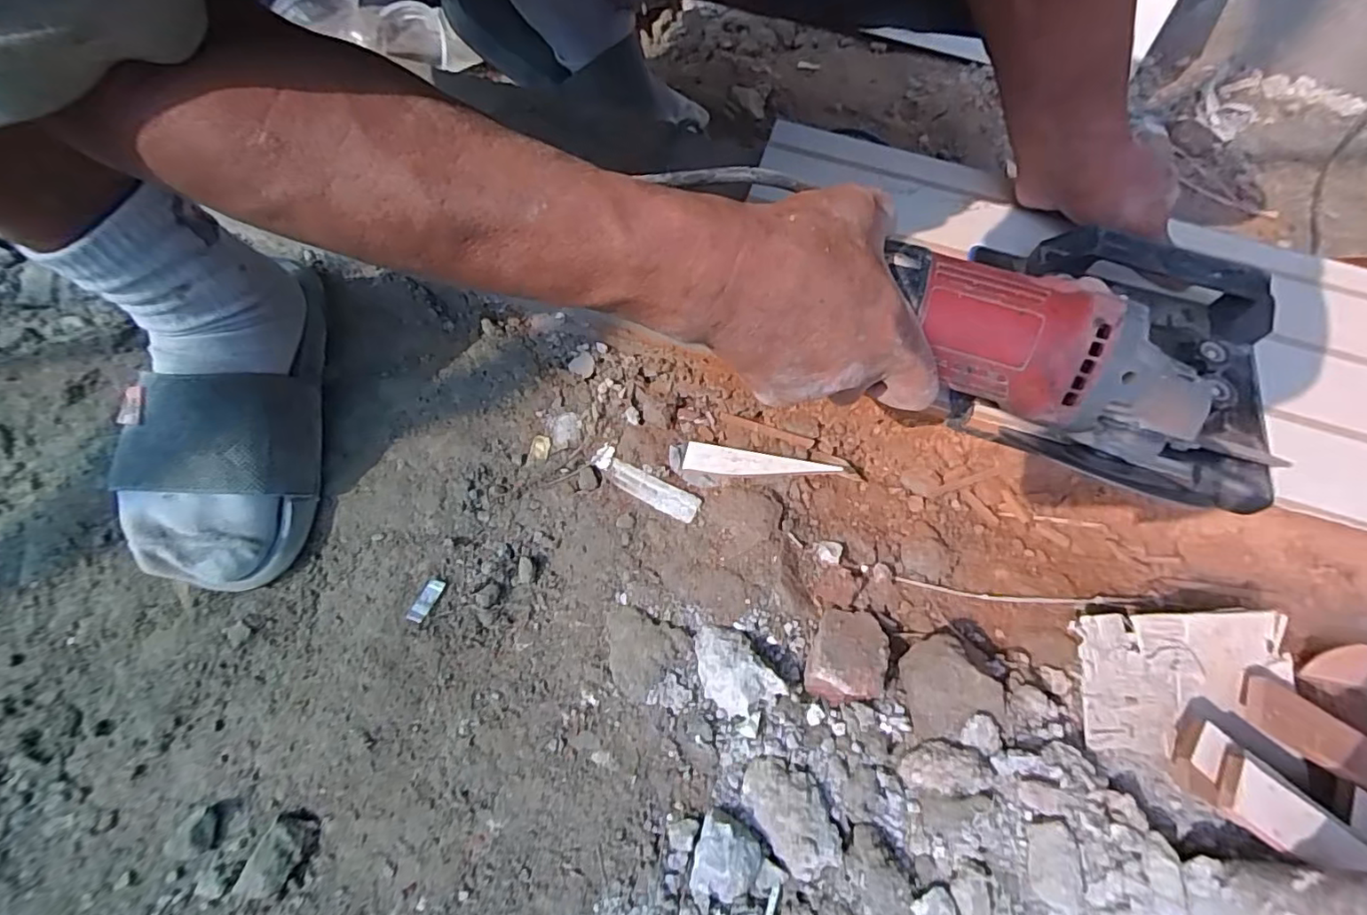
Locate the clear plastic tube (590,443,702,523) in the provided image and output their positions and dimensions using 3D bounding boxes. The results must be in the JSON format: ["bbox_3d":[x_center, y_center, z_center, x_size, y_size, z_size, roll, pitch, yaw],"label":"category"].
[{"bbox_3d":[-0.029,0.019,0.424,0.088,0.013,0.021,32,70,12],"label":"clear plastic tube"}]

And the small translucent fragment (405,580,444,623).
[{"bbox_3d":[-0.168,0.093,0.375,0.011,0.004,0.029,21,56,8],"label":"small translucent fragment"}]

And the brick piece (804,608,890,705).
[{"bbox_3d":[0.102,0.121,0.355,0.044,0.033,0.057,16,68,5],"label":"brick piece"}]

